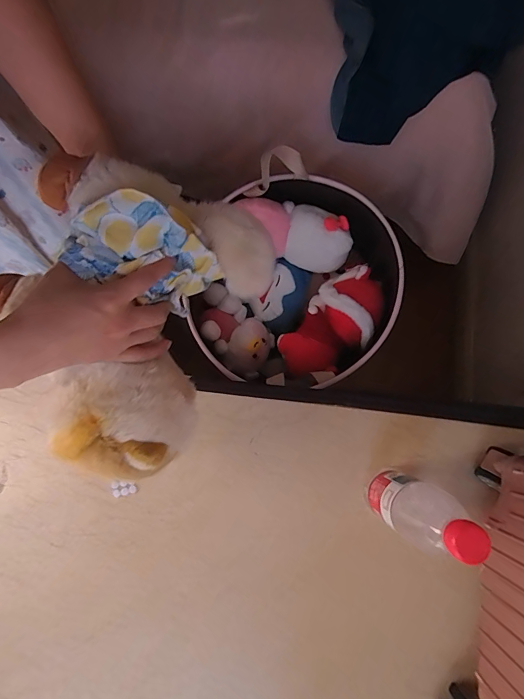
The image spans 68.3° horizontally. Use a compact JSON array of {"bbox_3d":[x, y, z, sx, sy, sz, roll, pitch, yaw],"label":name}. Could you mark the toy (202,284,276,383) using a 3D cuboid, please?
[{"bbox_3d":[-0.056,-0.033,0.713,0.170,0.089,0.098,43,83,8],"label":"toy"}]

